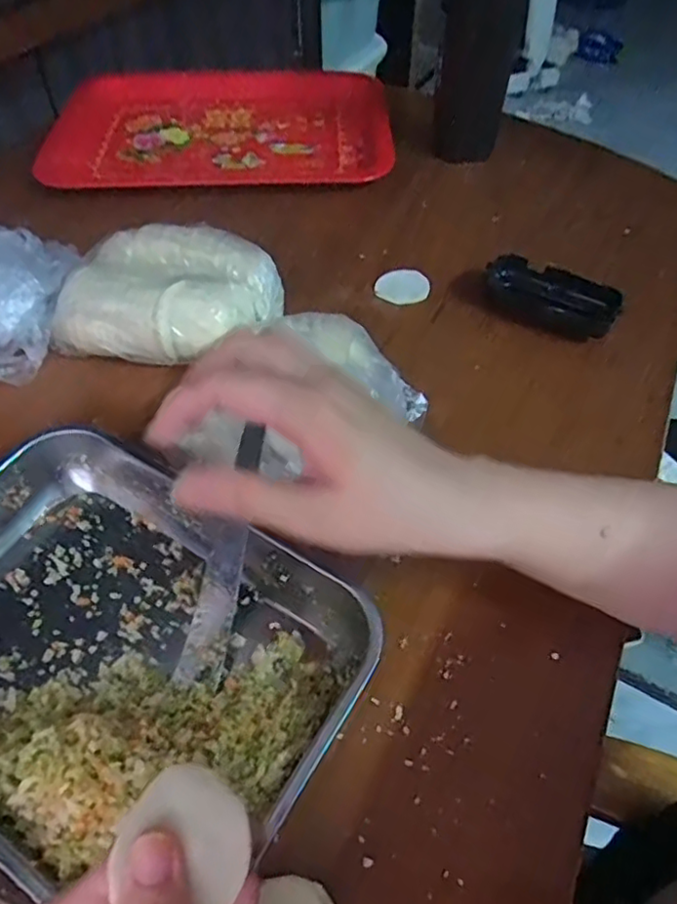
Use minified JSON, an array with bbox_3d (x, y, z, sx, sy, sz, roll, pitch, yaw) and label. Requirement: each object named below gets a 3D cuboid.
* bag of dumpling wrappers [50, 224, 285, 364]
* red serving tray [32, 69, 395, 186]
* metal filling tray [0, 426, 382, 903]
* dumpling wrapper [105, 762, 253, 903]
[{"bbox_3d":[-0.131,-0.119,0.490,0.158,0.063,0.107,9,51,6],"label":"bag of dumpling wrappers"},{"bbox_3d":[-0.134,-0.386,0.735,0.382,0.036,0.261,0,52,0],"label":"red serving tray"},{"bbox_3d":[-0.119,0.096,0.330,0.249,0.046,0.190,27,55,20],"label":"metal filling tray"},{"bbox_3d":[-0.051,0.132,0.215,0.044,0.004,0.040,29,54,-8],"label":"dumpling wrapper"}]

